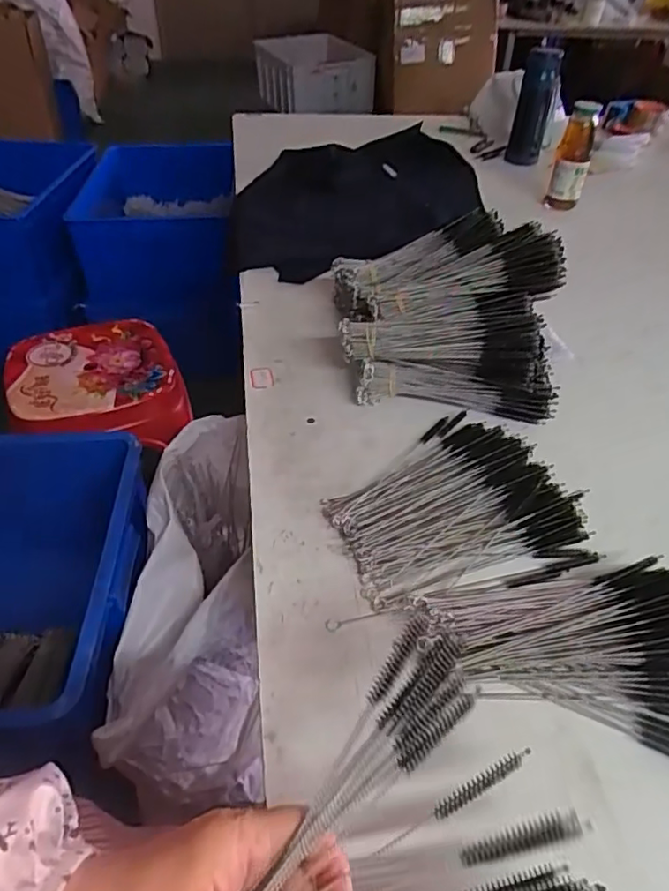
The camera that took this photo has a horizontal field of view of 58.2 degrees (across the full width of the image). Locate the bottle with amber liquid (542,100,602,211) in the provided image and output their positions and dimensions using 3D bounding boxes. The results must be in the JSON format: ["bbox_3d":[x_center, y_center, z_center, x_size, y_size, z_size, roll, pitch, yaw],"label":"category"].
[{"bbox_3d":[0.407,-0.486,1.031,0.057,0.182,0.052,15,43,14],"label":"bottle with amber liquid"}]

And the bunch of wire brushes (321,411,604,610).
[{"bbox_3d":[0.099,0.046,0.530,0.197,0.032,0.184,-12,43,-15],"label":"bunch of wire brushes"}]

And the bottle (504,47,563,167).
[{"bbox_3d":[0.396,-0.663,1.200,0.073,0.211,0.061,12,43,11],"label":"bottle"}]

